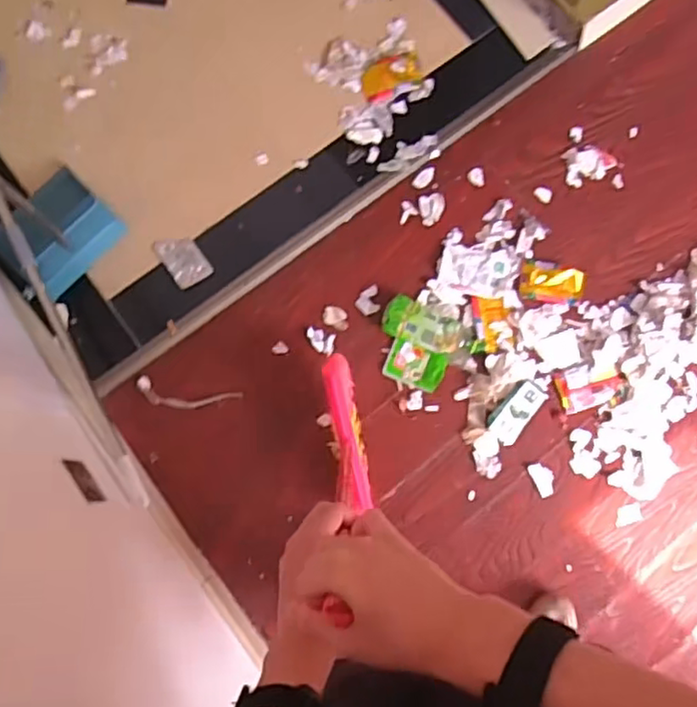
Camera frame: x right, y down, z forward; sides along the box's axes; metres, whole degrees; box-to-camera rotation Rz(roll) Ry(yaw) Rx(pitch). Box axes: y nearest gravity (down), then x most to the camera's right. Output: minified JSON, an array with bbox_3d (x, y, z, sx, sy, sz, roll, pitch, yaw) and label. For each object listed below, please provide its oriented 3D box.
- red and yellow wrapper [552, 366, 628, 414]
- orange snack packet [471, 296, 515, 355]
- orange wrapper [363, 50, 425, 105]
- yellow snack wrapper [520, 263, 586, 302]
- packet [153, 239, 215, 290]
[{"bbox_3d":[0.513,0.066,1.398,0.138,0.023,0.093,-18,77,-4],"label":"red and yellow wrapper"},{"bbox_3d":[0.313,-0.066,1.425,0.079,0.011,0.125,-9,76,-2],"label":"orange snack packet"},{"bbox_3d":[0.099,-0.643,1.529,0.151,0.010,0.092,-28,81,-5],"label":"orange wrapper"},{"bbox_3d":[0.445,-0.153,1.433,0.136,0.019,0.072,10,79,2],"label":"yellow snack wrapper"},{"bbox_3d":[-0.362,-0.208,1.441,0.082,0.015,0.127,-36,81,-7],"label":"packet"}]

